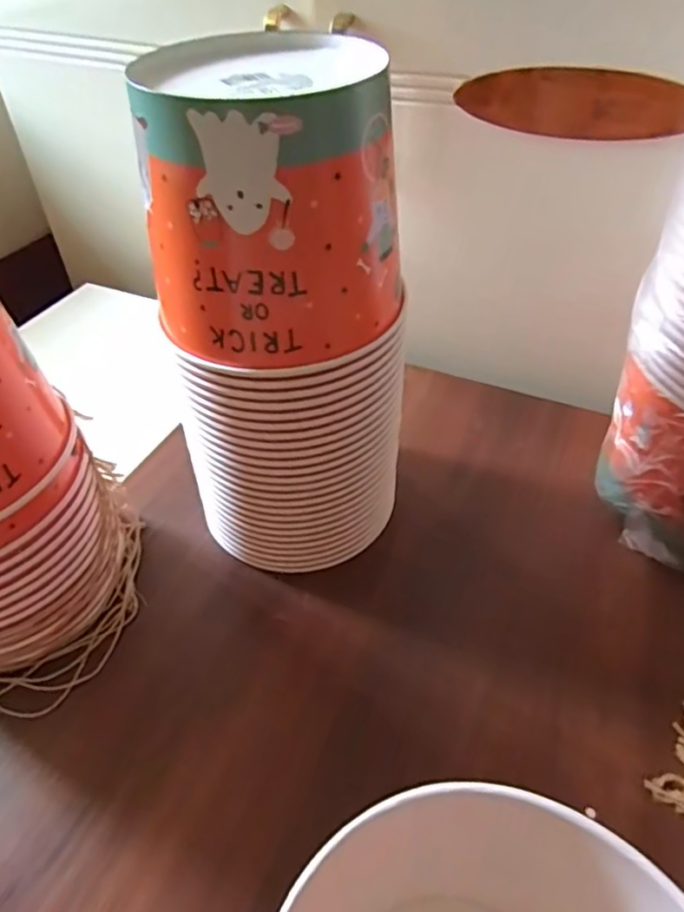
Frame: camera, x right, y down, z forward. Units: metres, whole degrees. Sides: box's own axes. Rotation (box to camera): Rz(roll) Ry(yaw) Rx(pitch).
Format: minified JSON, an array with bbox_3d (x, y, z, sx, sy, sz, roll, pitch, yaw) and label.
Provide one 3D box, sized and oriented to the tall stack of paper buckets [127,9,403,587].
[{"bbox_3d":[-0.035,-0.061,0.386,0.124,0.332,0.117,14,46,14],"label":"tall stack of paper buckets"}]

